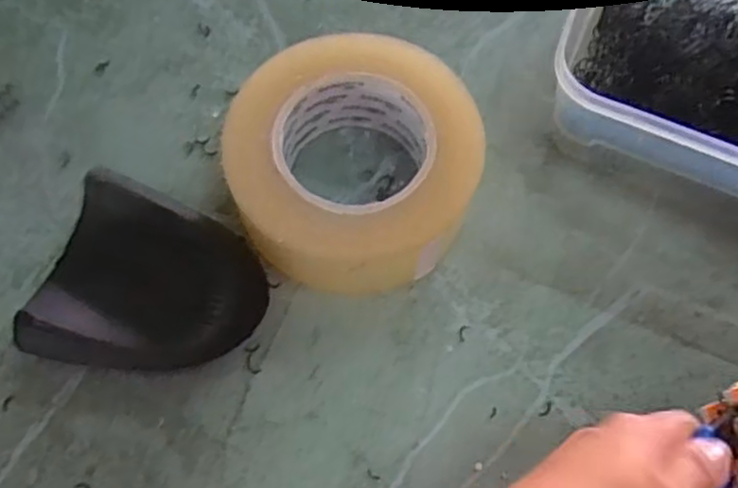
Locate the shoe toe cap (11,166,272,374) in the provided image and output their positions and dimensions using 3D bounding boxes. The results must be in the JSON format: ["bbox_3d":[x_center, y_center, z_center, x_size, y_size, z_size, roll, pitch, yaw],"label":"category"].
[{"bbox_3d":[-0.107,0.023,0.362,0.103,0.033,0.095,15,67,5],"label":"shoe toe cap"}]

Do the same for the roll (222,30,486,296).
[{"bbox_3d":[-0.009,-0.038,0.379,0.125,0.053,0.143,13,67,5],"label":"roll"}]

